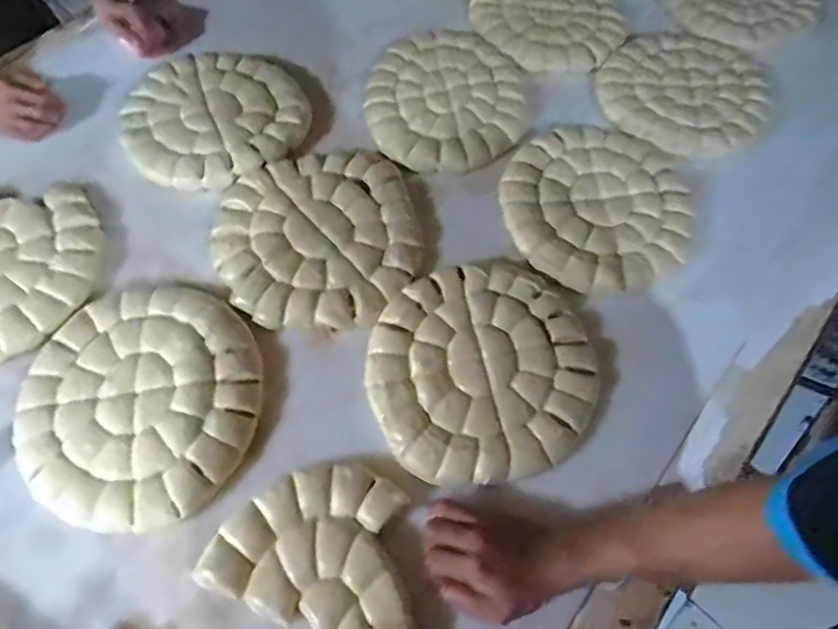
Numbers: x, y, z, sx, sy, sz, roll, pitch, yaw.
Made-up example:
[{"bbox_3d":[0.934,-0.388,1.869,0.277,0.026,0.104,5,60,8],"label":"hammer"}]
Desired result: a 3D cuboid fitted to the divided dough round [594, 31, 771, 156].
[{"bbox_3d":[0.415,-0.350,0.867,0.249,0.032,0.270,34,66,16],"label":"divided dough round"}]

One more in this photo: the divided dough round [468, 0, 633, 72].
[{"bbox_3d":[0.229,-0.515,0.947,0.246,0.045,0.252,0,62,-1],"label":"divided dough round"}]

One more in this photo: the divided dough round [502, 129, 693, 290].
[{"bbox_3d":[0.242,-0.156,0.753,0.261,0.032,0.254,0,62,-1],"label":"divided dough round"}]

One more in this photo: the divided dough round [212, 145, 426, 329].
[{"bbox_3d":[-0.131,-0.107,0.712,0.255,0.023,0.261,0,62,-1],"label":"divided dough round"}]

